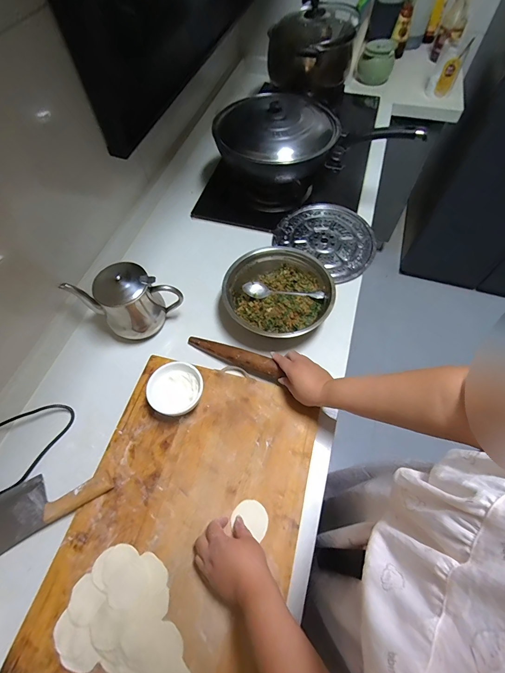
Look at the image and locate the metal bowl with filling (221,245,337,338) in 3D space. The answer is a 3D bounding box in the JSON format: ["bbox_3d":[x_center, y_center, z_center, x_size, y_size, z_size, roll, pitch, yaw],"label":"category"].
[{"bbox_3d":[0.055,-0.086,0.695,0.219,0.066,0.216,0,60,0],"label":"metal bowl with filling"}]

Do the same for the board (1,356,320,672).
[{"bbox_3d":[-0.102,0.286,0.522,0.346,0.032,0.486,14,61,7],"label":"board"}]

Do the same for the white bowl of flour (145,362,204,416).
[{"bbox_3d":[-0.139,0.100,0.589,0.092,0.055,0.094,0,60,0],"label":"white bowl of flour"}]

